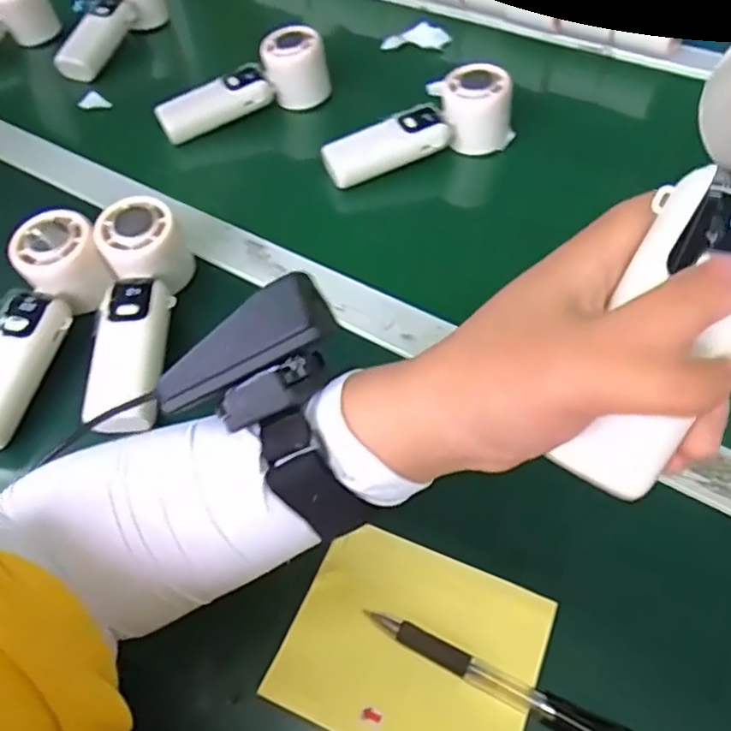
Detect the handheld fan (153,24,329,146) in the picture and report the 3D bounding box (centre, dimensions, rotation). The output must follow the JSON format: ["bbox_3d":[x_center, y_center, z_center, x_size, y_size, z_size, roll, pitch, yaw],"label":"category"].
[{"bbox_3d":[-0.114,-0.261,0.587,0.165,0.056,0.045,-28,55,-17],"label":"handheld fan"}]

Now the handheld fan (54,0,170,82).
[{"bbox_3d":[-0.280,-0.370,0.685,0.052,0.060,0.164,20,69,19],"label":"handheld fan"}]

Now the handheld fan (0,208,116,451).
[{"bbox_3d":[-0.223,-0.024,0.425,0.058,0.041,0.165,12,72,14],"label":"handheld fan"}]

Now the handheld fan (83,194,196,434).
[{"bbox_3d":[-0.158,-0.042,0.443,0.055,0.058,0.152,2,77,6],"label":"handheld fan"}]

